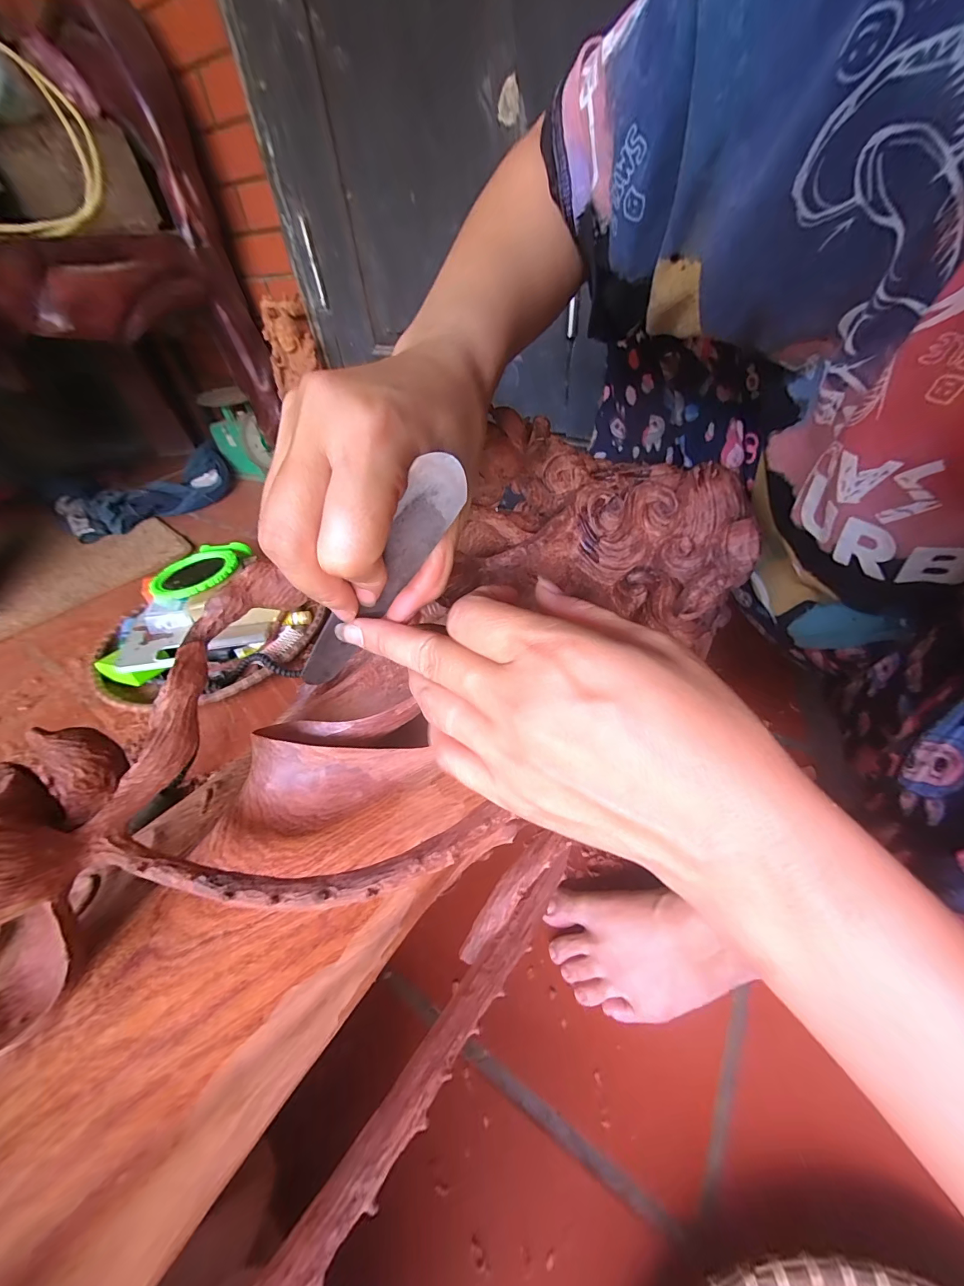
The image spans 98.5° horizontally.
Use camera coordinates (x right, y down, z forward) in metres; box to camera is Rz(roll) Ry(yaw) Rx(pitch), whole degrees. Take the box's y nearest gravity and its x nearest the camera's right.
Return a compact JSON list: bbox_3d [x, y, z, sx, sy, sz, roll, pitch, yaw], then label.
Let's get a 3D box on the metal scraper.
[{"bbox_3d":[-0.048,-0.022,0.180,0.020,0.129,0.004,26,34,-28],"label":"metal scraper"}]

